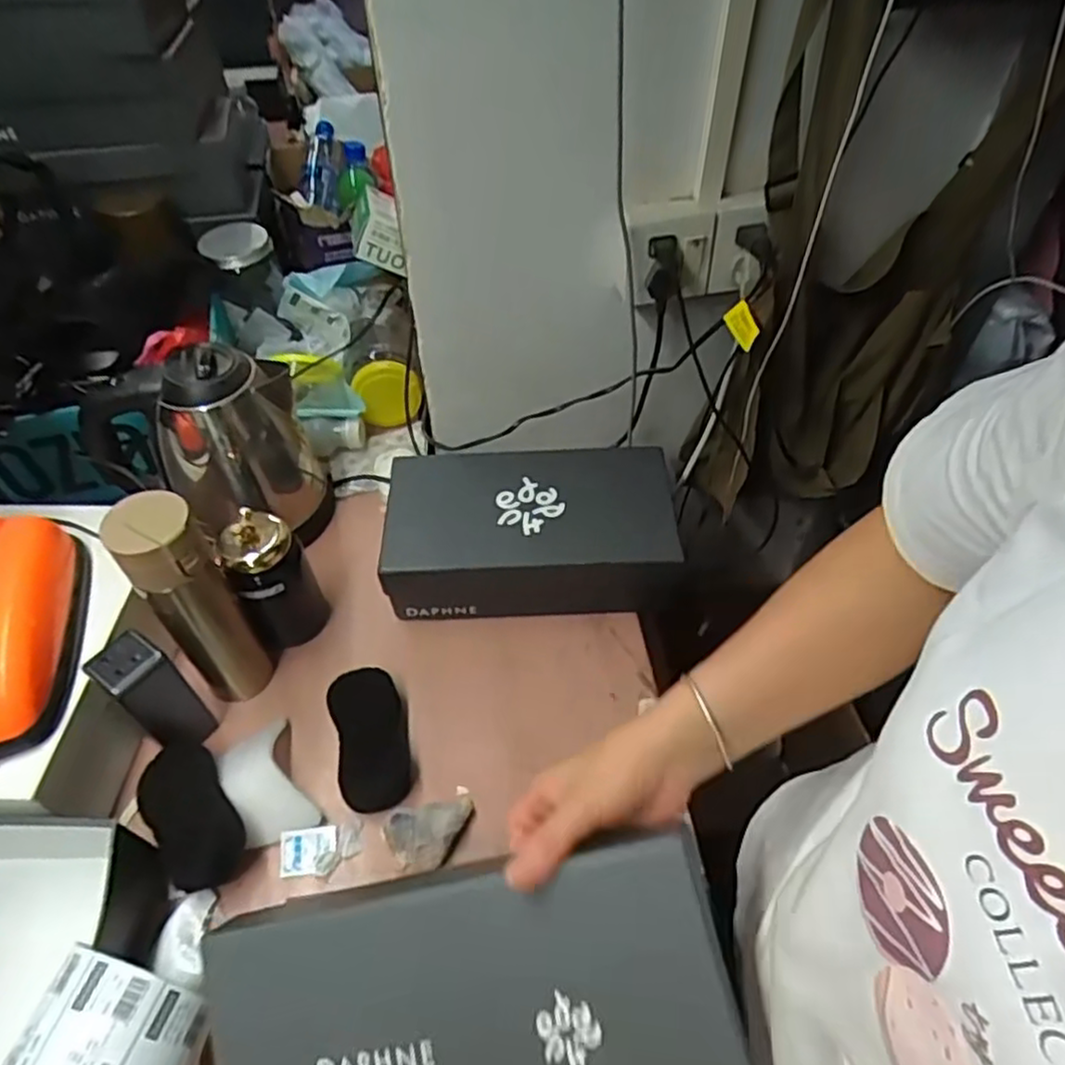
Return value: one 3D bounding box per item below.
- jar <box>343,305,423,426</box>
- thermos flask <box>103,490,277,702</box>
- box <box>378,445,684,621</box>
[{"bbox_3d":[-0.200,-0.233,0.924,0.089,0.091,0.185,-10,51,-8],"label":"jar"},{"bbox_3d":[-0.287,0.068,0.618,0.066,0.240,0.056,-35,58,-26],"label":"thermos flask"},{"bbox_3d":[-0.001,0.001,0.755,0.293,0.098,0.168,-1,50,-1],"label":"box"}]

